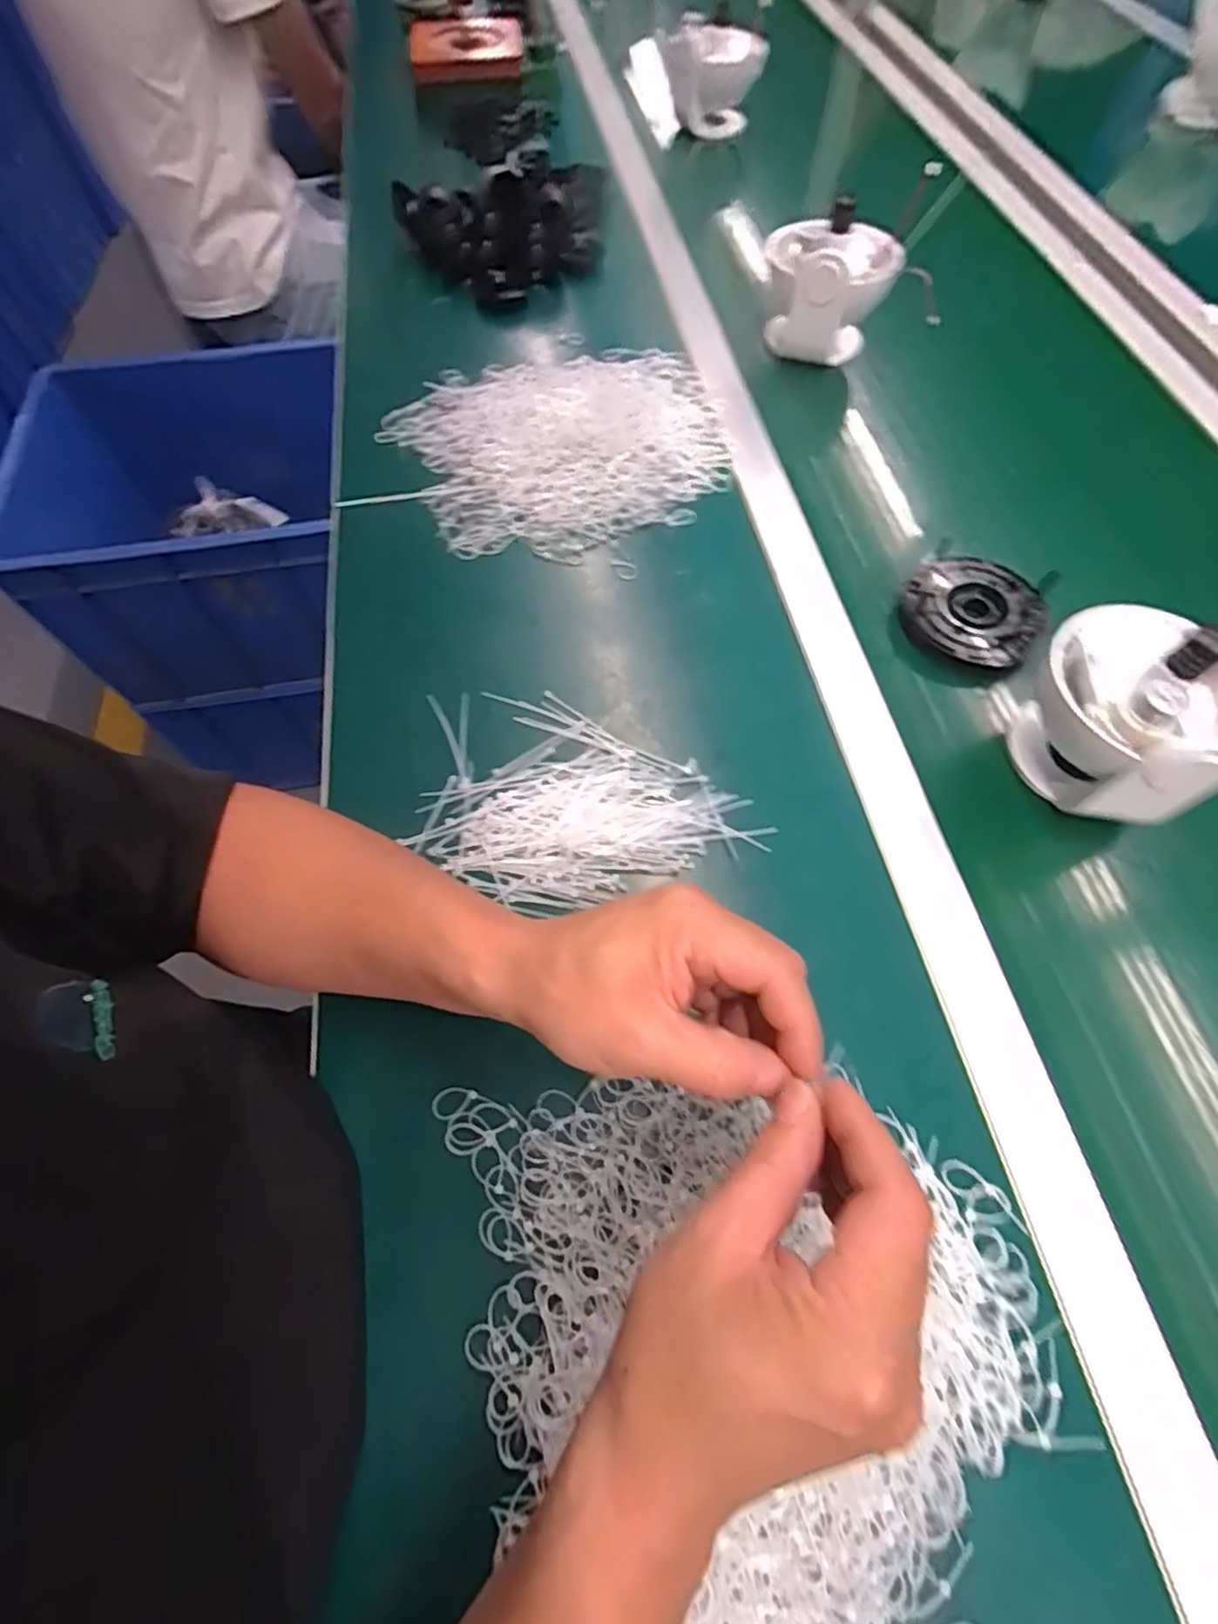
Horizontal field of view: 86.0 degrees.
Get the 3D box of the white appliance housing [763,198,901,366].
[{"bbox_3d":[0.207,-0.494,0.619,0.114,0.105,0.095,-8,63,-3],"label":"white appliance housing"}]

